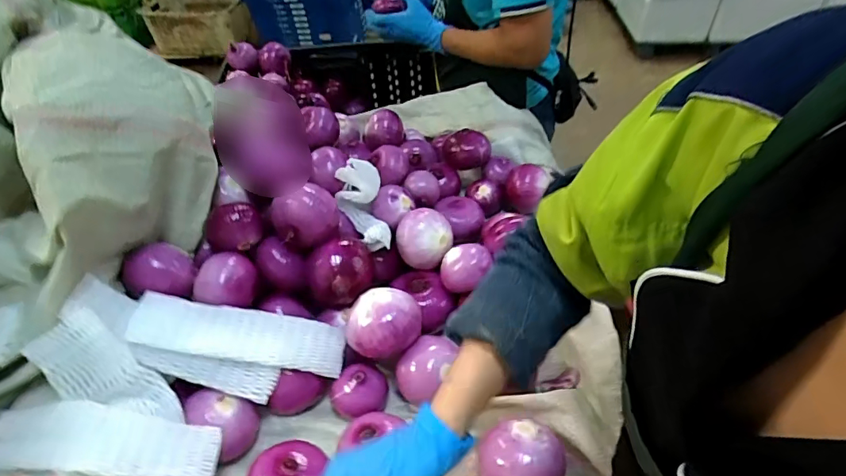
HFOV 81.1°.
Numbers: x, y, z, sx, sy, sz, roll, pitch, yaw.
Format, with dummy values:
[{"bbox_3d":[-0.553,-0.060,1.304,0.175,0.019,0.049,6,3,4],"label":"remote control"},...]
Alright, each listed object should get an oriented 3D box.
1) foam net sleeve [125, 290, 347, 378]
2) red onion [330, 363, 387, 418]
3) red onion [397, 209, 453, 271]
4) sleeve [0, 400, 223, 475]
[{"bbox_3d":[-0.212,0.113,0.585,0.236,0.010,0.064,13,55,-12],"label":"foam net sleeve"},{"bbox_3d":[-0.077,0.190,0.604,0.059,0.053,0.056,-1,44,1],"label":"red onion"},{"bbox_3d":[0.004,0.003,0.710,0.081,0.062,0.075,-7,44,-4],"label":"red onion"},{"bbox_3d":[-0.322,0.205,0.490,0.224,0.044,0.071,10,44,-6],"label":"sleeve"}]

